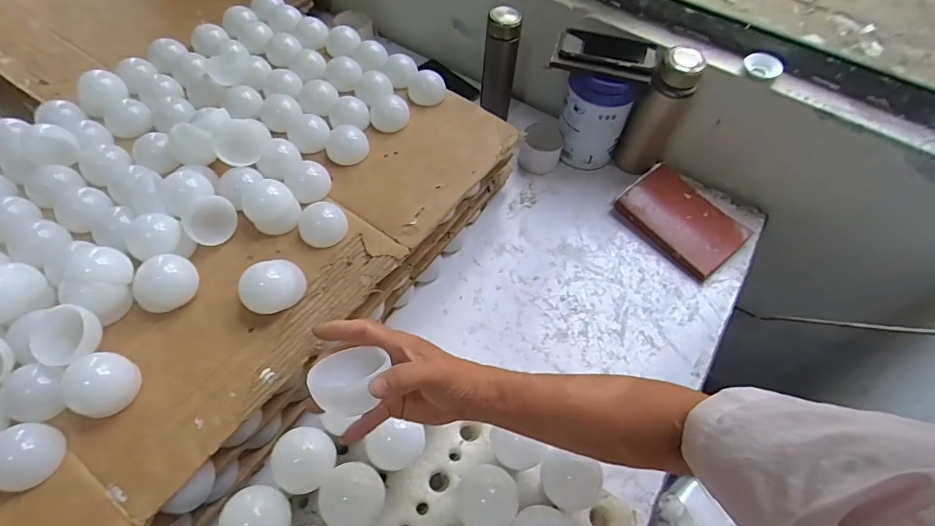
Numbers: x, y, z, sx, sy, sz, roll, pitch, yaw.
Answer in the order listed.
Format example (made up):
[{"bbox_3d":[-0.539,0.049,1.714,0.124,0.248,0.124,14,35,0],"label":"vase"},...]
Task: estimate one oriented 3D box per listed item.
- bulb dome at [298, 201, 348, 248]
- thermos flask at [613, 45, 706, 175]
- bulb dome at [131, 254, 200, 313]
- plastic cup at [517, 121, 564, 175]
[{"bbox_3d":[-0.202,-0.054,0.662,0.063,0.031,0.057,-19,60,-15],"label":"bulb dome"},{"bbox_3d":[0.344,-0.267,0.867,0.077,0.237,0.065,36,62,18],"label":"thermos flask"},{"bbox_3d":[-0.374,0.022,0.582,0.068,0.040,0.072,1,57,-2],"label":"bulb dome"},{"bbox_3d":[0.145,-0.225,0.937,0.078,0.069,0.077,1,57,-2],"label":"plastic cup"}]

